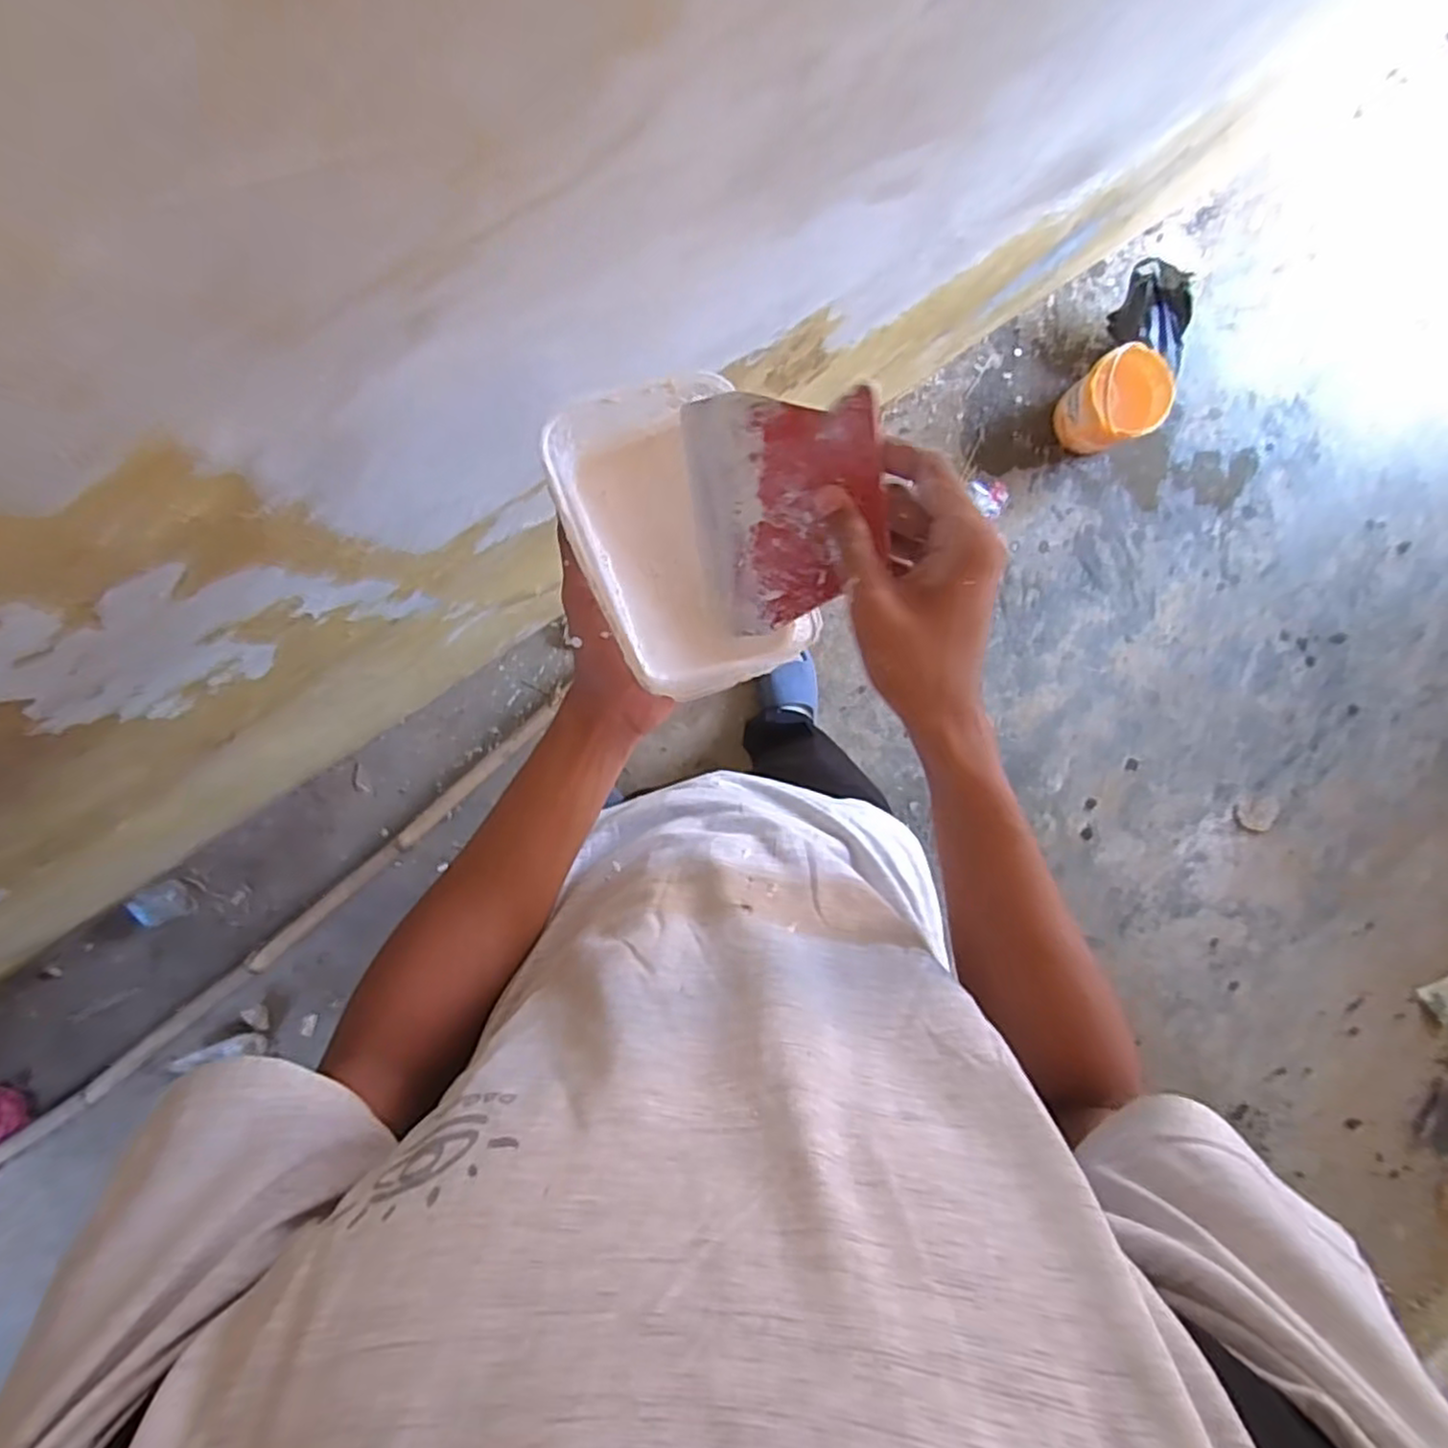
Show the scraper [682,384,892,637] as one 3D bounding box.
[{"bbox_3d":[0.032,-0.112,0.369,0.102,0.005,0.118,-2,104,30],"label":"scraper"}]

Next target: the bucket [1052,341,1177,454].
[{"bbox_3d":[0.764,-0.630,1.409,0.143,0.196,0.154,0,95,-3],"label":"bucket"}]

